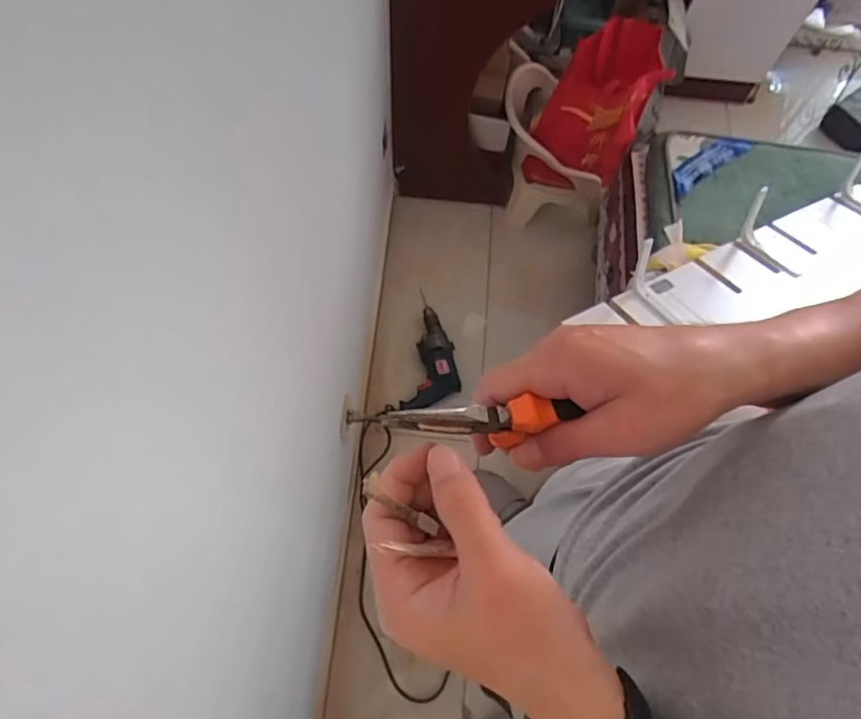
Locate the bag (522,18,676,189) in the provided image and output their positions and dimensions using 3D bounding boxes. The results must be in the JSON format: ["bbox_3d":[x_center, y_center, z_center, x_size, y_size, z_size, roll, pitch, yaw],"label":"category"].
[{"bbox_3d":[0.406,-0.613,1.455,0.261,0.406,0.195,16,69,4],"label":"bag"}]

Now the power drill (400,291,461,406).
[{"bbox_3d":[0.016,-0.015,1.594,0.140,0.099,0.339,7,68,0],"label":"power drill"}]

